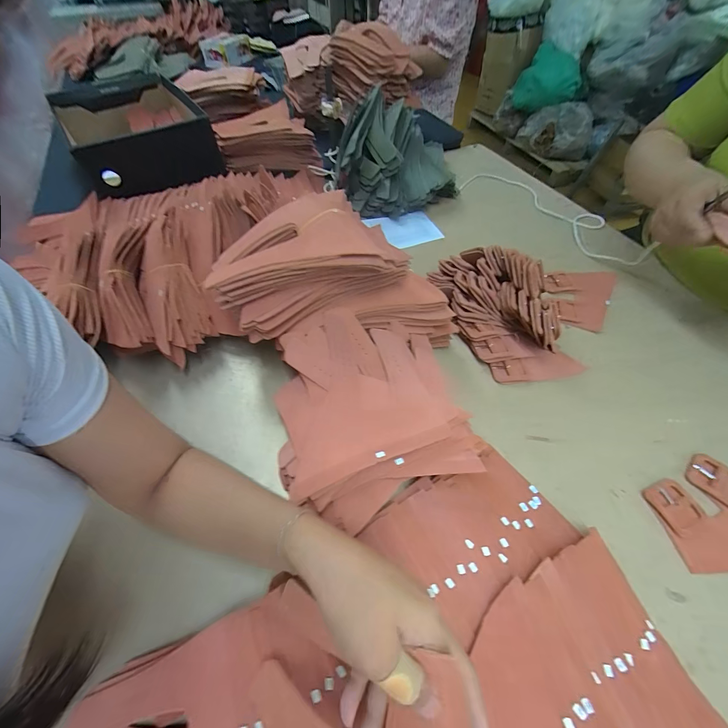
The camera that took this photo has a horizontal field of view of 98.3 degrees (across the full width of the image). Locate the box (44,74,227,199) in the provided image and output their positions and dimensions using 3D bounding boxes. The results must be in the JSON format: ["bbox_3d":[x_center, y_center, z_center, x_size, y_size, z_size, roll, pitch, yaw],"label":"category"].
[{"bbox_3d":[-0.483,-0.494,0.669,0.256,0.085,0.387,-27,60,-16],"label":"box"}]

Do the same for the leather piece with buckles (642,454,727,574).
[{"bbox_3d":[0.394,0.162,0.343,0.144,0.008,0.107,-9,56,-5],"label":"leather piece with buckles"}]

